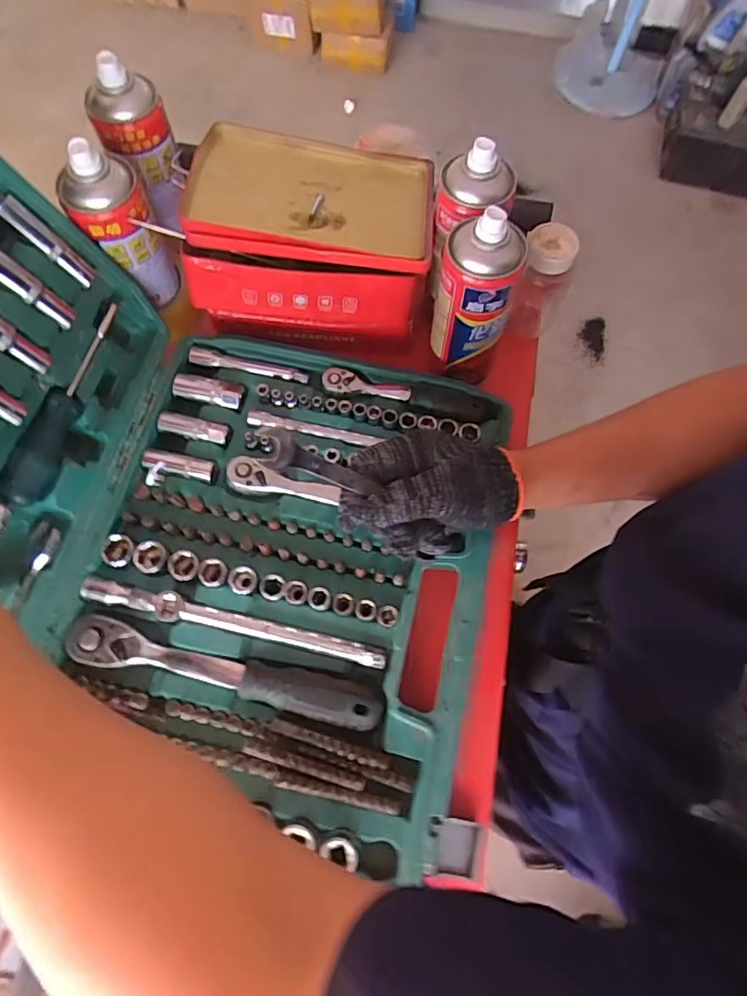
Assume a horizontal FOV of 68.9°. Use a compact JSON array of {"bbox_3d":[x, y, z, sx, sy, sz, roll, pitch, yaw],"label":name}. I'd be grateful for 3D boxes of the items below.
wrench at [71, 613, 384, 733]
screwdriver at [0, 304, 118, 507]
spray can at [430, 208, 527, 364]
[{"bbox_3d":[-0.115,0.134,0.421,0.245,0.028,0.035,12,70,3],"label":"wrench"},{"bbox_3d":[-0.248,-0.076,0.443,0.025,0.033,0.182,15,70,5],"label":"screwdriver"},{"bbox_3d":[0.087,-0.175,0.458,0.065,0.143,0.056,16,70,5],"label":"spray can"}]

